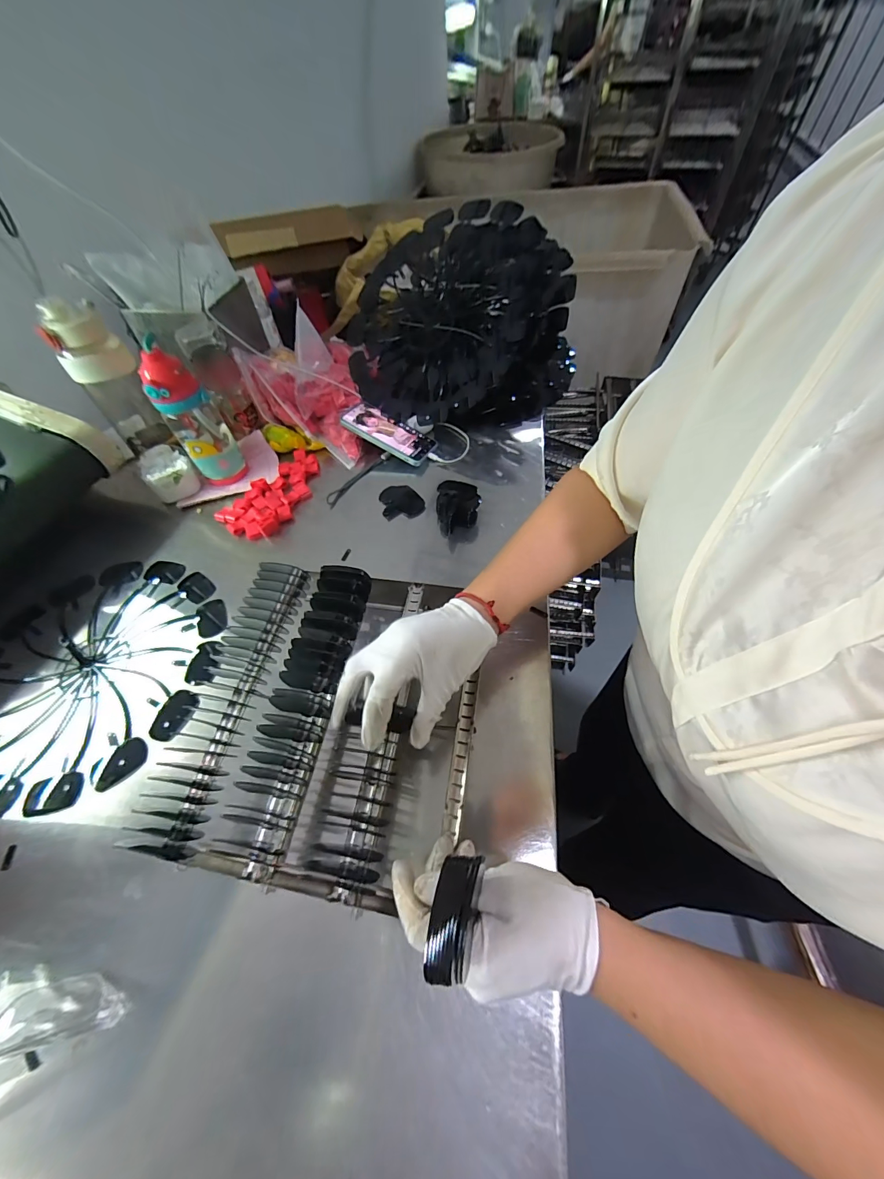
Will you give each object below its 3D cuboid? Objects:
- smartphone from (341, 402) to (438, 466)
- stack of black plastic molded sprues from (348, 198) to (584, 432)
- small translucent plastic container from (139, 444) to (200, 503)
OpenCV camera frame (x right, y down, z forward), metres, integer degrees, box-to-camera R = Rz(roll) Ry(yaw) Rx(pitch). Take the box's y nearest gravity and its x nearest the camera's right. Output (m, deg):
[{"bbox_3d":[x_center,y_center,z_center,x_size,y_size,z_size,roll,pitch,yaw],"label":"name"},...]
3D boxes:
[{"bbox_3d":[-0.092,-0.274,0.681,0.165,0.015,0.076,30,61,4],"label":"smartphone"},{"bbox_3d":[0.034,-0.477,0.702,0.323,0.241,0.320,37,65,24],"label":"stack of black plastic molded sprues"},{"bbox_3d":[-0.460,-0.197,0.663,0.072,0.059,0.071,-32,60,-17],"label":"small translucent plastic container"}]

